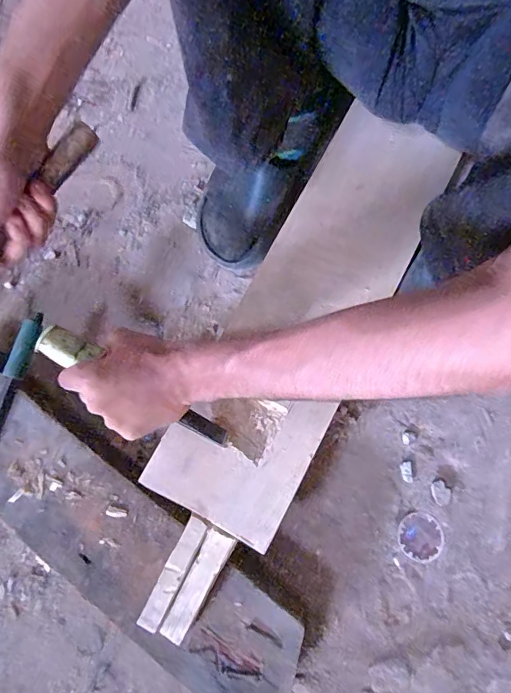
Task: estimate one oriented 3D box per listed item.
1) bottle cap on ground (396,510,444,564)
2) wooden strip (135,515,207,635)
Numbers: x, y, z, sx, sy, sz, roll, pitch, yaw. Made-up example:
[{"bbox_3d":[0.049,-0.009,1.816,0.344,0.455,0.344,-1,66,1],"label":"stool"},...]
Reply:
[{"bbox_3d":[0.197,0.227,0.543,0.050,0.008,0.053,0,78,1],"label":"bottle cap on ground"},{"bbox_3d":[-0.075,0.207,0.415,0.019,0.009,0.099,26,79,6],"label":"wooden strip"}]

